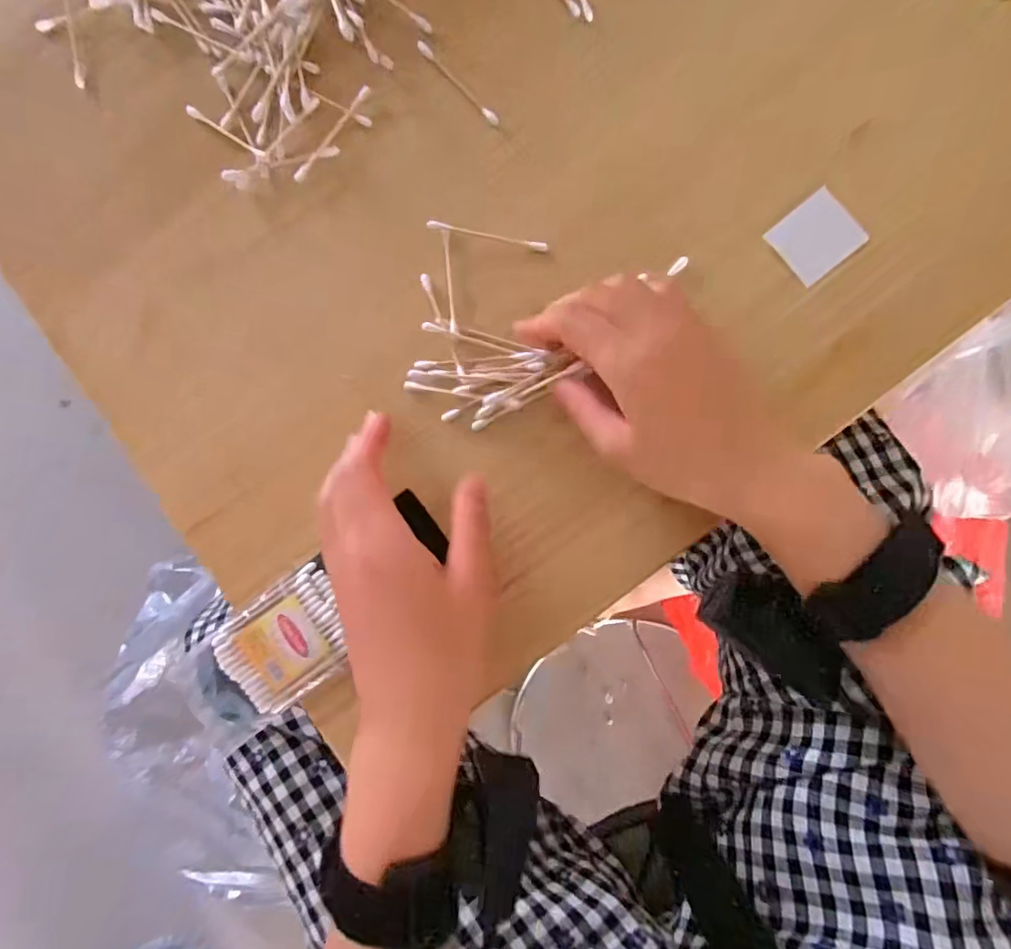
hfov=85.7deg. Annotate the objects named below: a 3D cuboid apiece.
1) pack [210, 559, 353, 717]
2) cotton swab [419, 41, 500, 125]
[{"bbox_3d":[-0.127,0.097,0.328,0.078,0.022,0.059,-40,85,4],"label":"pack"},{"bbox_3d":[-0.028,-0.233,0.325,0.006,0.007,0.067,-42,87,3],"label":"cotton swab"}]

